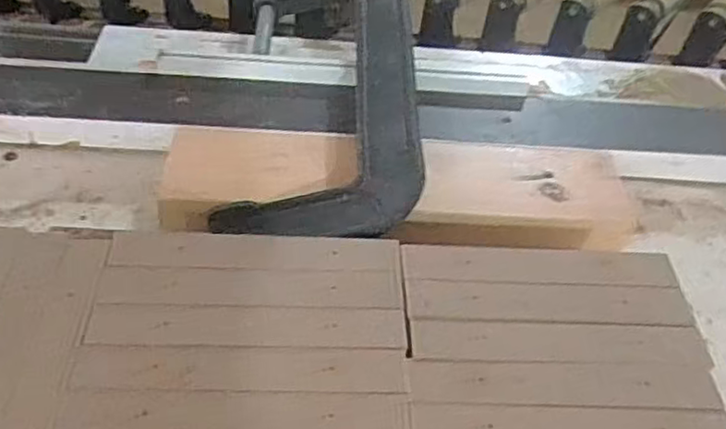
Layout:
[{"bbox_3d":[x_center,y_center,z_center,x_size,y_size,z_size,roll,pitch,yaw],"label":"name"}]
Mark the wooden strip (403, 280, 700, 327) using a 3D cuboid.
[{"bbox_3d":[0.113,0.052,0.402,0.170,0.006,0.030,3,48,-4],"label":"wooden strip"}]

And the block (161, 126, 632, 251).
[{"bbox_3d":[0.030,-0.022,0.528,0.358,0.031,0.099,2,48,-4],"label":"block"}]

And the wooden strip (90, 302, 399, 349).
[{"bbox_3d":[-0.063,0.062,0.377,0.173,0.004,0.027,2,48,-4],"label":"wooden strip"}]

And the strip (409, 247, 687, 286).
[{"bbox_3d":[0.111,0.031,0.423,0.172,0.009,0.030,1,48,-5],"label":"strip"}]

